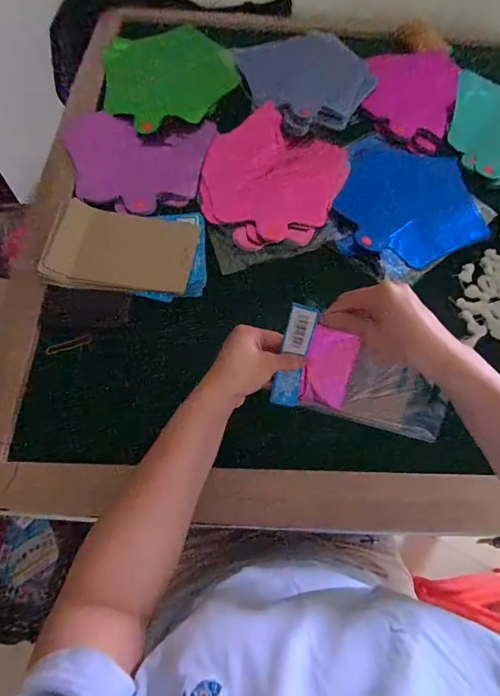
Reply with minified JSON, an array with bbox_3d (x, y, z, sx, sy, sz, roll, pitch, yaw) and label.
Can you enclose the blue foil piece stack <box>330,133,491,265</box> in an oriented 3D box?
[{"bbox_3d":[0.242,-0.235,0.597,0.217,0.022,0.243,-9,67,-7],"label":"blue foil piece stack"}]

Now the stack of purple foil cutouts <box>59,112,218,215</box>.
[{"bbox_3d":[-0.179,-0.286,0.593,0.224,0.021,0.193,5,65,-3],"label":"stack of purple foil cutouts"}]

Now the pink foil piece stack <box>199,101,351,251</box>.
[{"bbox_3d":[0.030,-0.262,0.593,0.207,0.016,0.252,24,68,7],"label":"pink foil piece stack"}]

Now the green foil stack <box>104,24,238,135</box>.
[{"bbox_3d":[-0.138,-0.473,0.670,0.219,0.018,0.224,-10,68,-8],"label":"green foil stack"}]

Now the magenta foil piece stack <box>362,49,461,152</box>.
[{"bbox_3d":[0.291,-0.476,0.707,0.161,0.008,0.270,23,67,7],"label":"magenta foil piece stack"}]

